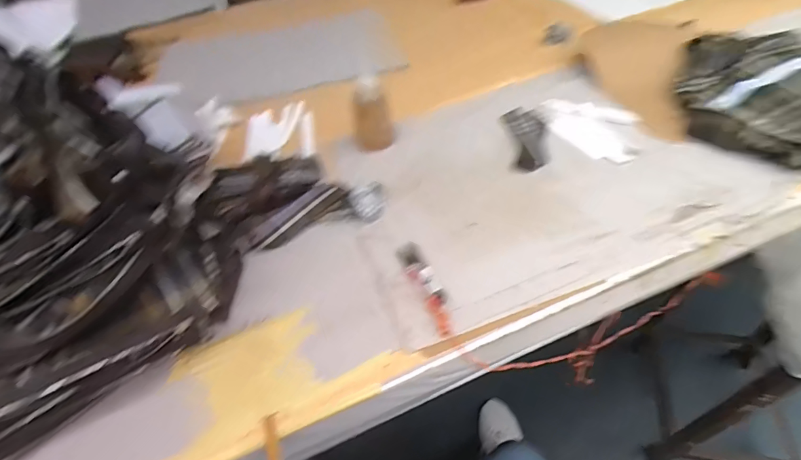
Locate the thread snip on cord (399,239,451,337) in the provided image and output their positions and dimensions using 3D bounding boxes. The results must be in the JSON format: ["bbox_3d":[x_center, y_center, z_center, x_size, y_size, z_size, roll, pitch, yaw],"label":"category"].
[{"bbox_3d":[0.031,0.062,0.495,0.028,0.012,0.146,-20,48,-11],"label":"thread snip on cord"}]

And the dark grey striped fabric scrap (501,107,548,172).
[{"bbox_3d":[0.208,-0.153,0.680,0.066,0.005,0.160,0,48,7],"label":"dark grey striped fabric scrap"}]

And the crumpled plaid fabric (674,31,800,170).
[{"bbox_3d":[0.596,-0.217,0.645,0.285,0.054,0.325,25,55,27],"label":"crumpled plaid fabric"}]

